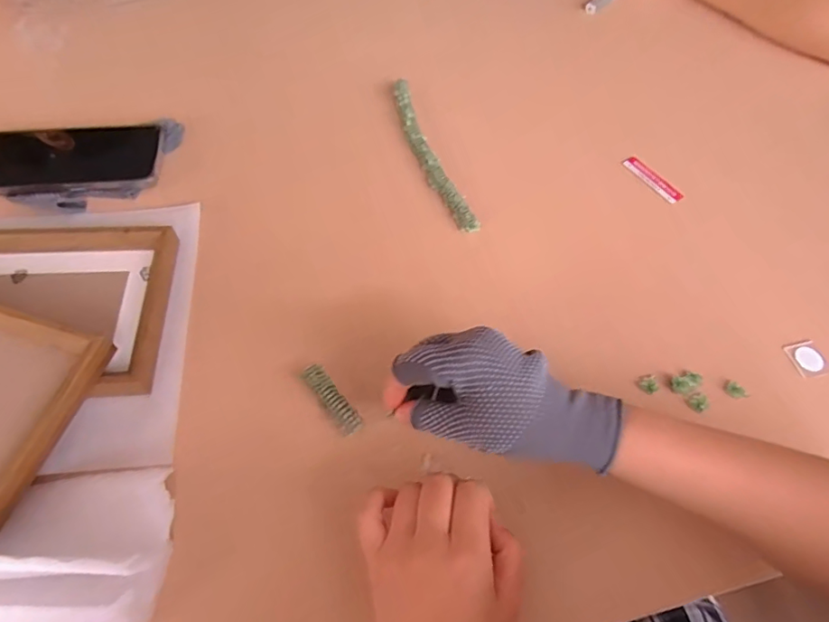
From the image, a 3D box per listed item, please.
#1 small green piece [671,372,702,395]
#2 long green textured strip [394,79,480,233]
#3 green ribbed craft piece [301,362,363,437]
[{"bbox_3d":[0.223,0.057,0.419,0.027,0.005,0.016,-25,63,-17],"label":"small green piece"},{"bbox_3d":[0.014,-0.164,0.530,0.024,0.014,0.212,-16,61,-12],"label":"long green textured strip"},{"bbox_3d":[-0.062,0.066,0.392,0.016,0.011,0.061,-33,66,-21],"label":"green ribbed craft piece"}]

